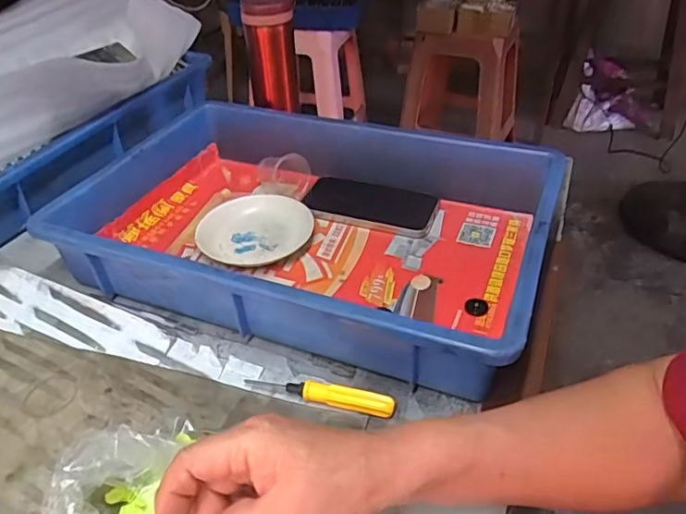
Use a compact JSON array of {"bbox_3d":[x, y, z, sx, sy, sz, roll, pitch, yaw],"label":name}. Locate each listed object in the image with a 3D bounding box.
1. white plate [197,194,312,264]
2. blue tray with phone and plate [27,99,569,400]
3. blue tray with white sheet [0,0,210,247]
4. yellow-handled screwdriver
[{"bbox_3d":[-0.095,-0.032,0.596,0.118,0.021,0.118,-1,38,1],"label":"white plate"},{"bbox_3d":[-0.030,-0.037,0.551,0.433,0.098,0.292,14,41,19],"label":"blue tray with phone and plate"},{"bbox_3d":[-0.375,-0.210,0.703,0.266,0.199,0.454,13,40,17],"label":"blue tray with white sheet"},{"bbox_3d":[-0.019,0.104,0.425,0.116,0.019,0.013,9,40,13],"label":"yellow-handled screwdriver"}]

